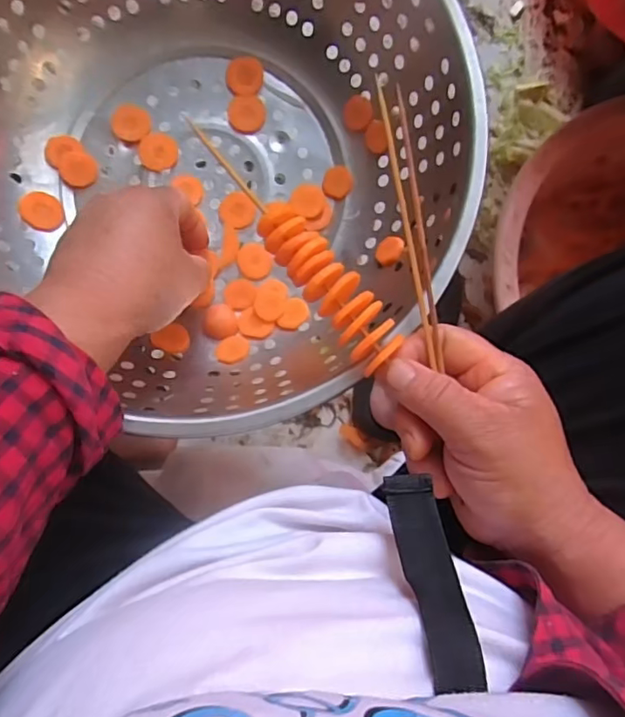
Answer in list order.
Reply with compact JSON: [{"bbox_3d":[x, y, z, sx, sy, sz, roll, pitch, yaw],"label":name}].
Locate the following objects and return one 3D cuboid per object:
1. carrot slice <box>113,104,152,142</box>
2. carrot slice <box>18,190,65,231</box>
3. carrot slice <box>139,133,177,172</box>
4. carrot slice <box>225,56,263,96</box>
[{"bbox_3d":[-0.130,-0.169,0.395,0.027,0.006,0.027,0,88,-3],"label":"carrot slice"},{"bbox_3d":[-0.186,-0.101,0.381,0.028,0.004,0.025,1,94,-42],"label":"carrot slice"},{"bbox_3d":[-0.110,-0.148,0.395,0.027,0.008,0.027,0,88,-3],"label":"carrot slice"},{"bbox_3d":[-0.049,-0.205,0.402,0.026,0.006,0.025,-1,89,-3],"label":"carrot slice"}]

